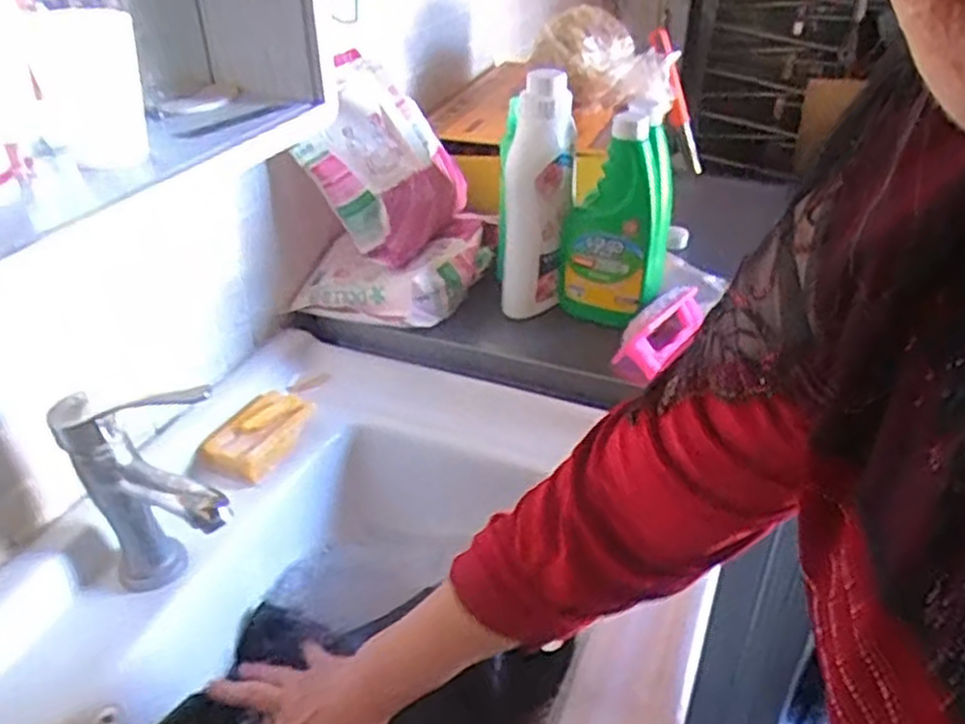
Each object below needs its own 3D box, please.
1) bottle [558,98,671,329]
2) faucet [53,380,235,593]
[{"bbox_3d":[0.141,-0.152,0.800,0.105,0.203,0.086,10,35,15],"label":"bottle"},{"bbox_3d":[-0.228,0.100,0.558,0.117,0.171,0.048,9,35,15],"label":"faucet"}]

